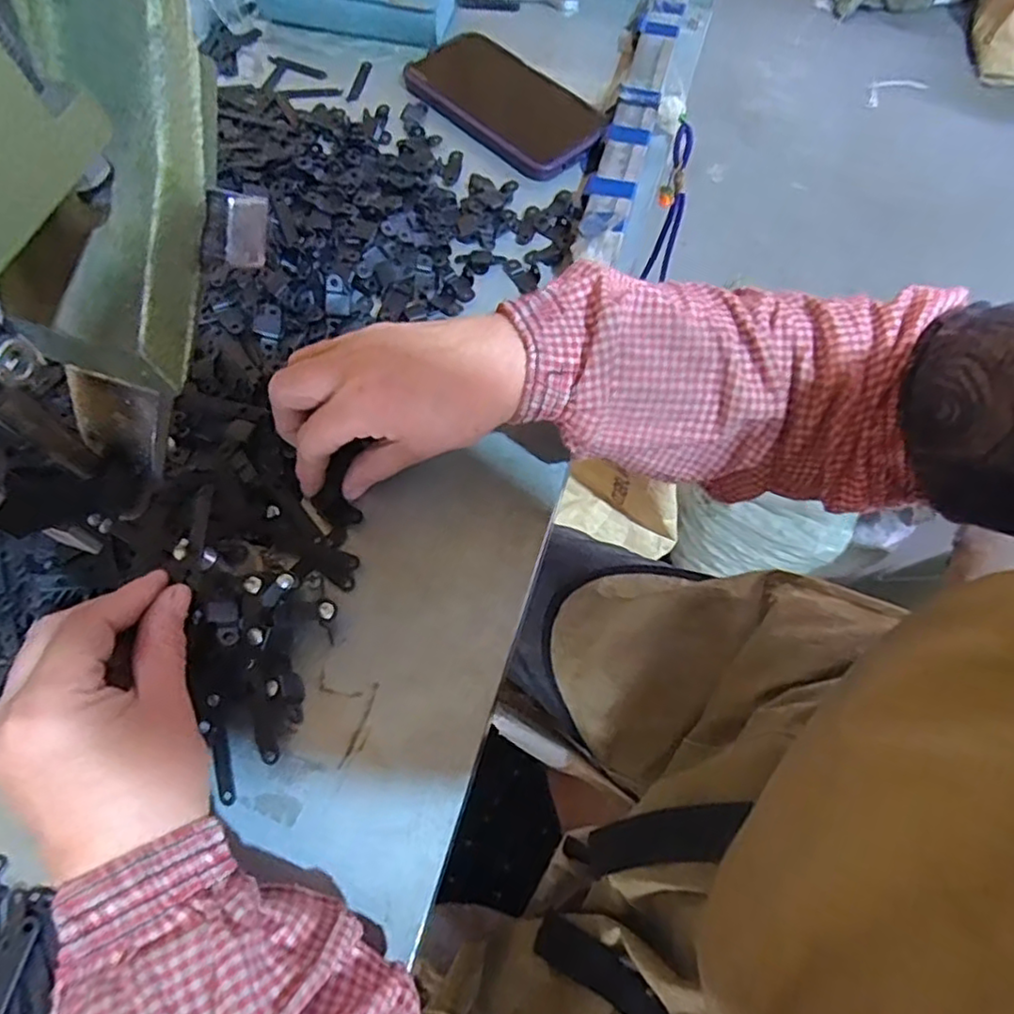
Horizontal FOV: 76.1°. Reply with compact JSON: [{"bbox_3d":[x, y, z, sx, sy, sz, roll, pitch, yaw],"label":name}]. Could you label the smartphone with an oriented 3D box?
[{"bbox_3d":[-0.004,-0.318,0.501,0.169,0.009,0.087,39,71,16],"label":"smartphone"}]

